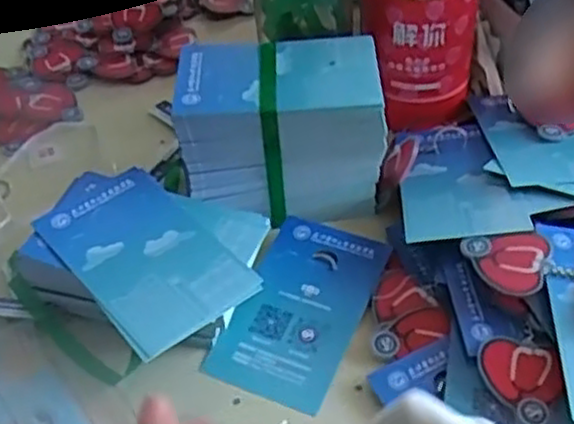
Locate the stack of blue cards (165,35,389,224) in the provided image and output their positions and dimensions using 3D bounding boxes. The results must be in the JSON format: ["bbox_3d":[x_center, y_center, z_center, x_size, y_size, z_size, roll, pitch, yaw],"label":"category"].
[{"bbox_3d":[-0.003,-0.054,0.535,0.136,0.100,0.092,-6,45,-2],"label":"stack of blue cards"}]

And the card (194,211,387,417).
[{"bbox_3d":[0.009,0.061,0.493,0.079,0.004,0.137,15,52,20],"label":"card"}]

